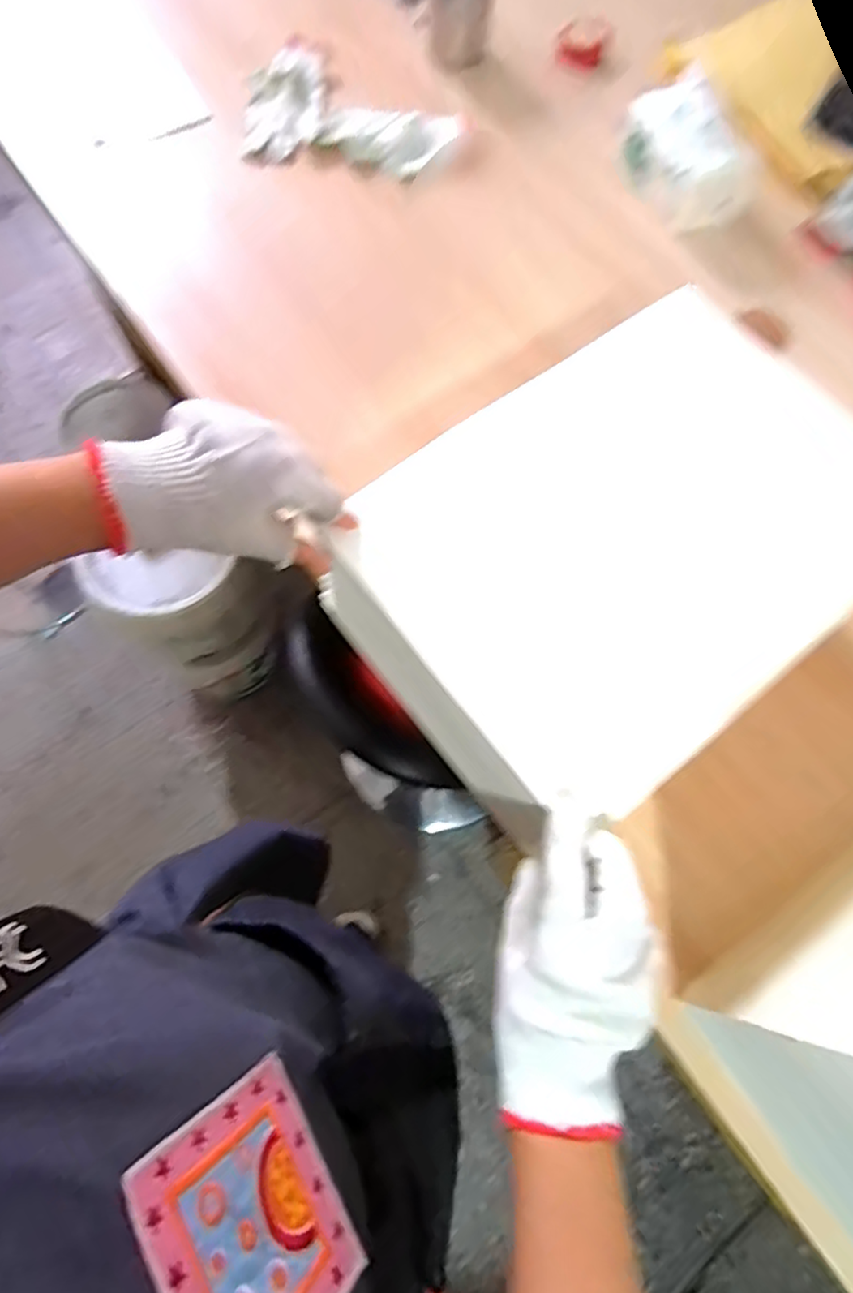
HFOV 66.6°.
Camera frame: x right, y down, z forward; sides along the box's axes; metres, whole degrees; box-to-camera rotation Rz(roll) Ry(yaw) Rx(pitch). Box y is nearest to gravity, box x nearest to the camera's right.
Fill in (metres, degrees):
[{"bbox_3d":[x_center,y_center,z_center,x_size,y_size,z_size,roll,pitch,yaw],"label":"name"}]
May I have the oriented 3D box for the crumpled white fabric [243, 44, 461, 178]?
[{"bbox_3d":[-0.091,-0.673,0.817,0.258,0.022,0.181,5,70,-1],"label":"crumpled white fabric"}]

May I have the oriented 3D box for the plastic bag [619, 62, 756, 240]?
[{"bbox_3d":[0.306,-0.578,0.759,0.099,0.092,0.149,-22,72,-10],"label":"plastic bag"}]

